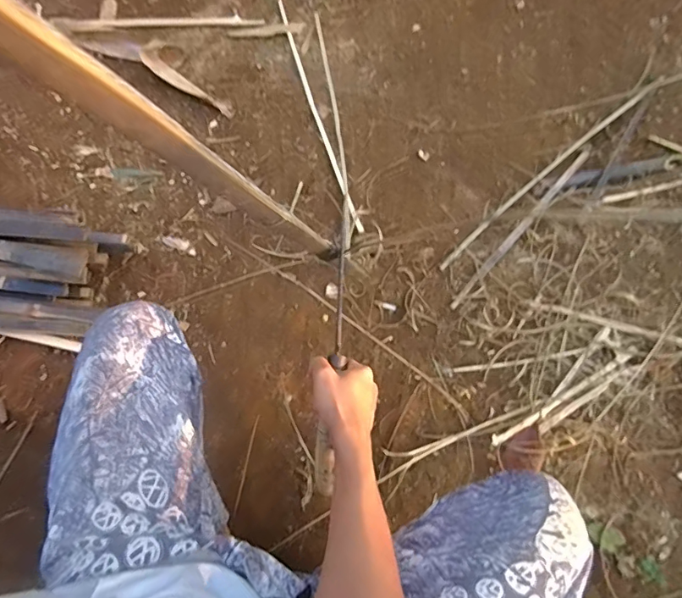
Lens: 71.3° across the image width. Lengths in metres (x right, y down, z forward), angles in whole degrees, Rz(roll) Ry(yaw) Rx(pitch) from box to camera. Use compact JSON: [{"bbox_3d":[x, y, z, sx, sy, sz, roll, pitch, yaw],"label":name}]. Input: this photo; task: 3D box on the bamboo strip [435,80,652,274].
[{"bbox_3d":[0.461,-0.284,1.034,0.699,0.013,0.025,-40,73,-12],"label":"bamboo strip"}]

